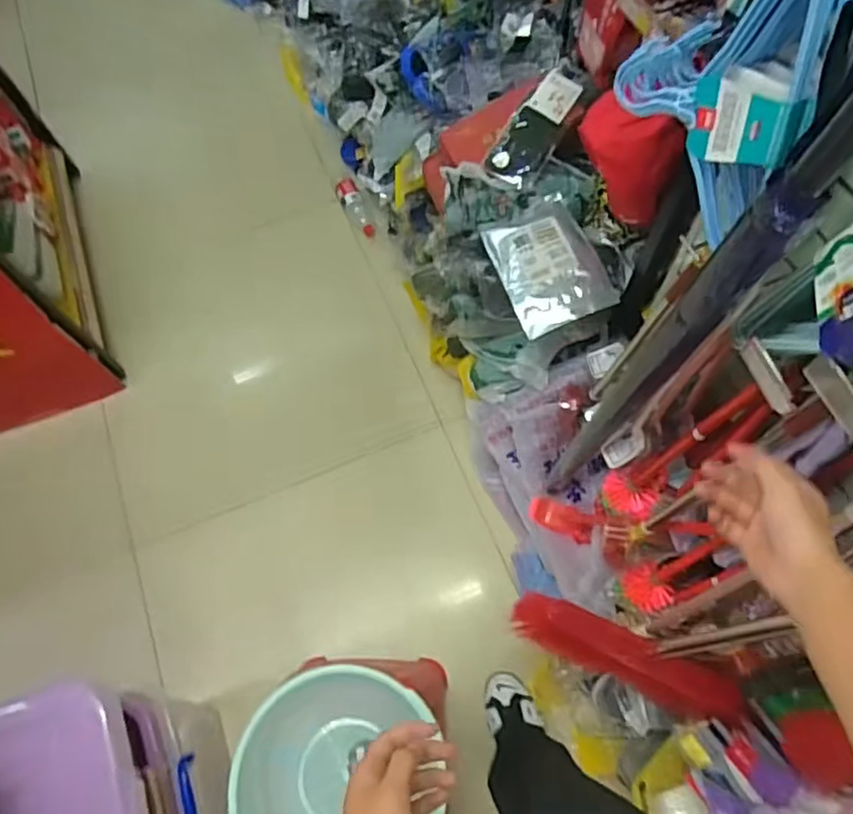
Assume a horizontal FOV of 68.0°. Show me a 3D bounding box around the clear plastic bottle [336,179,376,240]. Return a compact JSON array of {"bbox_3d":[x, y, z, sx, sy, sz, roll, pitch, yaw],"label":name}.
[{"bbox_3d":[-0.204,-0.568,1.823,0.058,0.054,0.202,-21,67,-6],"label":"clear plastic bottle"}]

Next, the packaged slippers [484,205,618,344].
[{"bbox_3d":[0.230,-0.268,1.194,0.178,0.053,0.243,-17,67,-5],"label":"packaged slippers"}]

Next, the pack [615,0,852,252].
[{"bbox_3d":[0.303,-0.340,0.638,0.084,0.264,0.202,-35,69,-12],"label":"pack"}]

